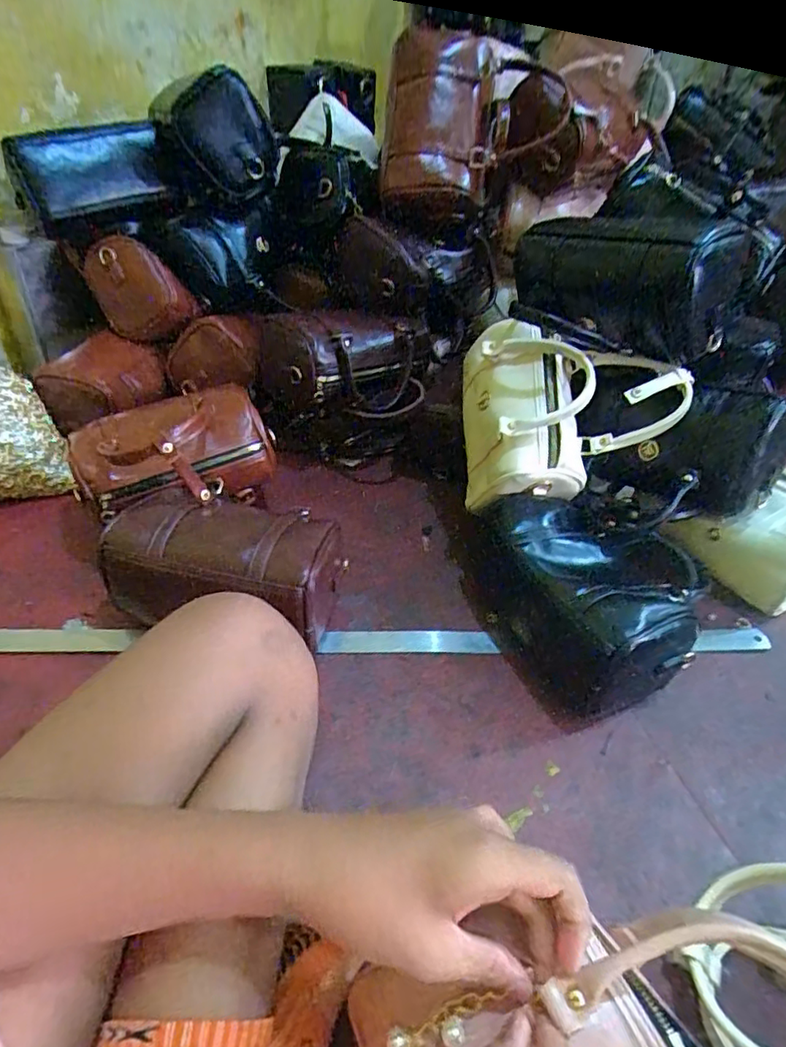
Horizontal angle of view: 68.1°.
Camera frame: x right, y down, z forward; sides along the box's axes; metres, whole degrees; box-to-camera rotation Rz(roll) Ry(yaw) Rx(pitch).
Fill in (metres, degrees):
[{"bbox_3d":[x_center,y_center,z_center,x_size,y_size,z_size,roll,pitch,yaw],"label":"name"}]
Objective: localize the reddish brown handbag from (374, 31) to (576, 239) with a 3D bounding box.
[{"bbox_3d":[0.095,-0.534,0.799,0.222,0.208,0.138,-9,42,-16],"label":"reddish brown handbag"}]

